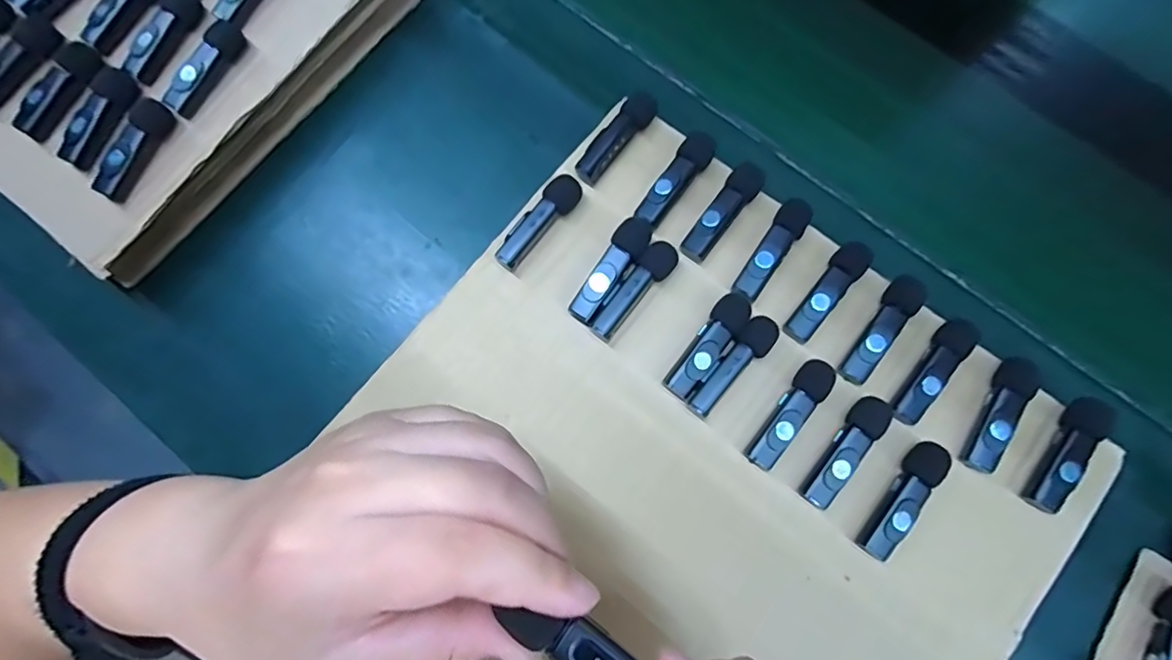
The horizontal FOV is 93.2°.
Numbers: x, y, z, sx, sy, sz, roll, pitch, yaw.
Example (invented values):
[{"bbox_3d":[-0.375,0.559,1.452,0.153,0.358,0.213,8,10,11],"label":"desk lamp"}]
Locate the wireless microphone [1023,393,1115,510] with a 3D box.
[{"bbox_3d":[0.253,0.065,0.287,0.015,0.017,0.064,32,77,6],"label":"wireless microphone"}]

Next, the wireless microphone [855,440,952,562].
[{"bbox_3d":[0.165,0.087,0.286,0.016,0.011,0.065,36,77,7],"label":"wireless microphone"}]

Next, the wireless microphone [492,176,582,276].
[{"bbox_3d":[-0.028,-0.062,0.323,0.017,0.020,0.064,40,78,8],"label":"wireless microphone"}]

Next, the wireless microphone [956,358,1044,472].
[{"bbox_3d":[0.221,0.045,0.294,0.016,0.013,0.064,29,76,5],"label":"wireless microphone"}]

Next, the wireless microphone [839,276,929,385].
[{"bbox_3d":[0.163,0.000,0.304,0.017,0.011,0.066,35,77,7],"label":"wireless microphone"}]

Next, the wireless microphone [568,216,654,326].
[{"bbox_3d":[0.014,-0.033,0.318,0.019,0.022,0.066,35,77,7],"label":"wireless microphone"}]

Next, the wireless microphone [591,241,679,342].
[{"bbox_3d":[0.028,-0.021,0.316,0.018,0.021,0.065,36,77,7],"label":"wireless microphone"}]

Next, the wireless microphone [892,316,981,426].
[{"bbox_3d":[0.188,0.022,0.298,0.017,0.011,0.064,35,77,7],"label":"wireless microphone"}]

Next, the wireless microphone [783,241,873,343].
[{"bbox_3d":[0.135,-0.021,0.309,0.018,0.012,0.062,36,77,7],"label":"wireless microphone"}]

